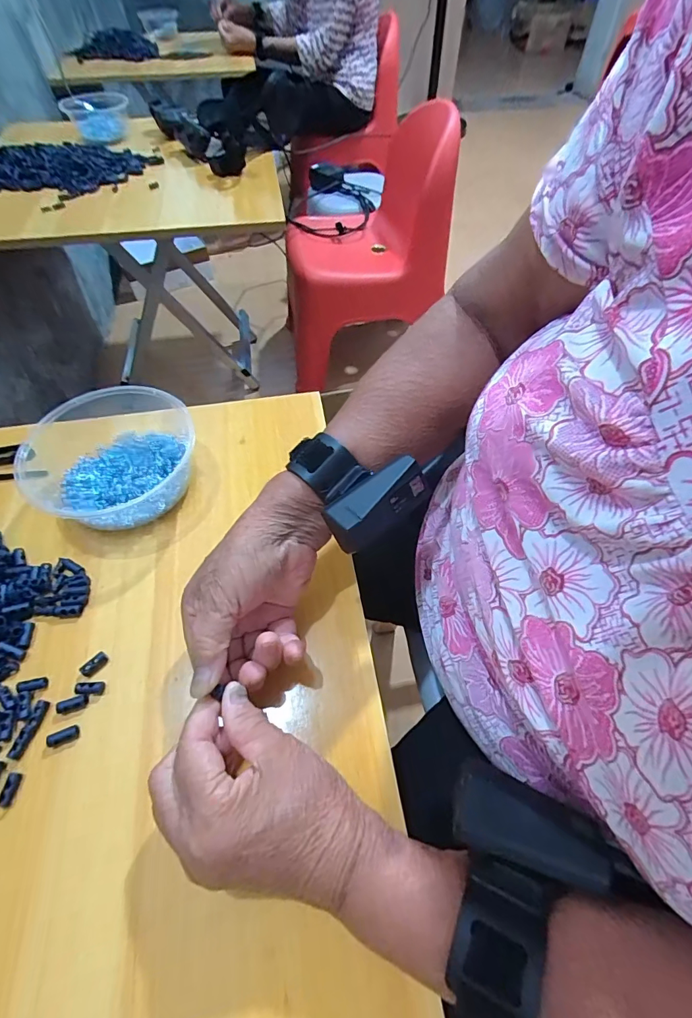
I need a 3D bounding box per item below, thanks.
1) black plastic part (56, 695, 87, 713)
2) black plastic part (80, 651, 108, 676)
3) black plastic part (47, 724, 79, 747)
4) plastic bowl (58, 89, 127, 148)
[{"bbox_3d":[-0.191,0.136,0.303,0.020,0.005,0.008,-16,58,-11],"label":"black plastic part"},{"bbox_3d":[-0.185,0.113,0.319,0.010,0.004,0.019,38,64,22],"label":"black plastic part"},{"bbox_3d":[-0.191,0.153,0.293,0.019,0.006,0.009,-18,58,-12],"label":"black plastic part"},{"bbox_3d":[-0.494,-0.784,0.873,0.116,0.057,0.119,0,56,0],"label":"plastic bowl"}]

